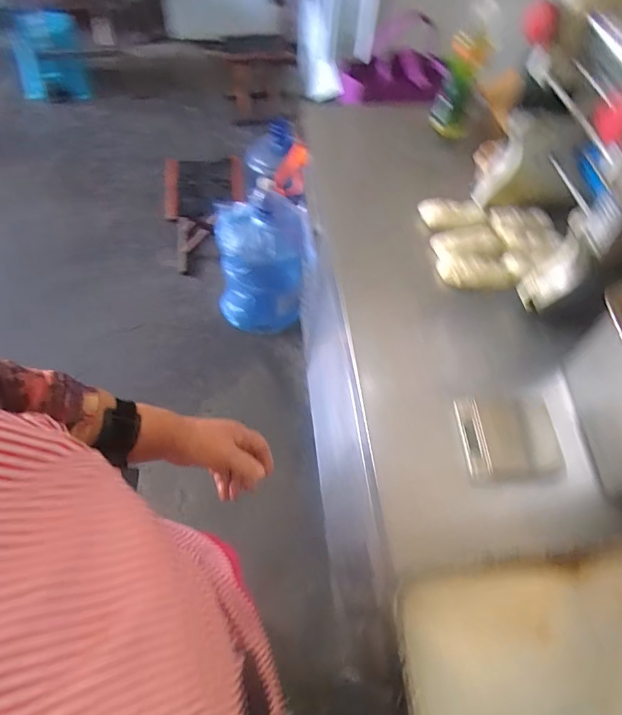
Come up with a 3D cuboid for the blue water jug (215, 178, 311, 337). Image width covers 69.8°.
[{"bbox_3d":[-0.163,-0.289,1.426,0.268,0.447,0.223,-5,60,-7],"label":"blue water jug"}]

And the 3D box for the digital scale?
[{"bbox_3d":[0.266,0.107,0.589,0.140,0.024,0.111,-4,60,-7],"label":"digital scale"}]

